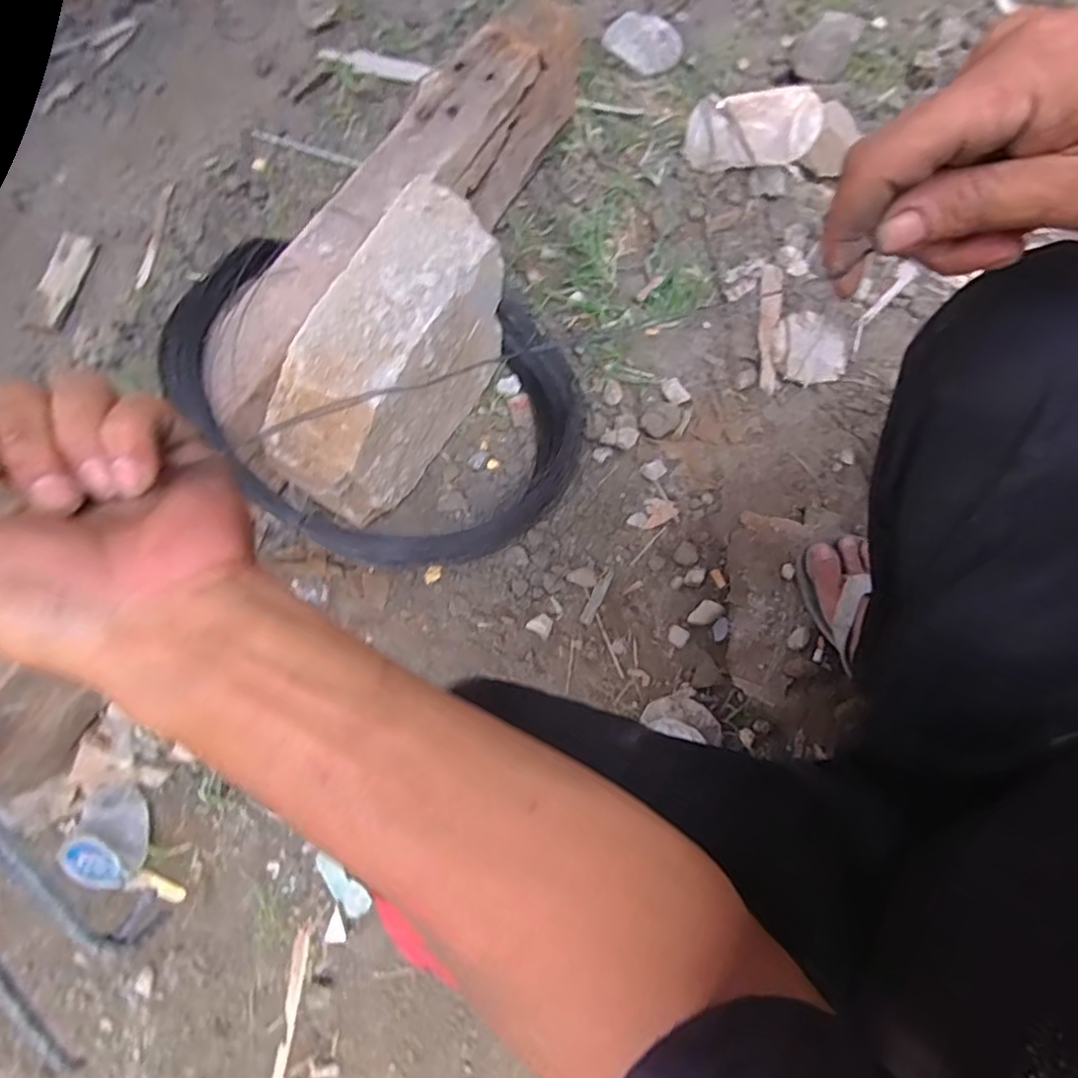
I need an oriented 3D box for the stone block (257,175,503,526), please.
[{"bbox_3d":[-0.142,-0.165,0.601,0.098,0.176,0.271,31,79,9],"label":"stone block"}]

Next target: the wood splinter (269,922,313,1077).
[{"bbox_3d":[-0.233,0.472,0.546,0.014,0.015,0.215,6,75,3],"label":"wood splinter"}]

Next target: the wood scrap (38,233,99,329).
[{"bbox_3d":[-0.617,-0.338,0.787,0.041,0.007,0.125,18,80,-11],"label":"wood scrap"}]

